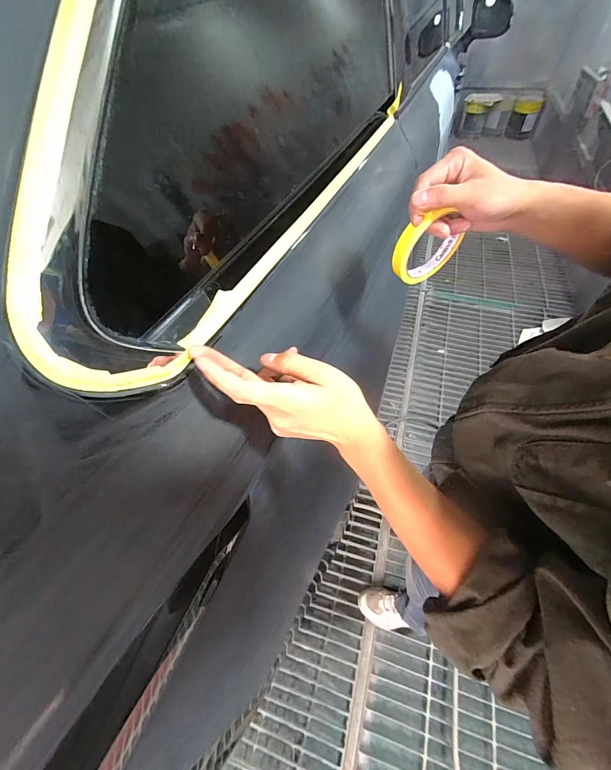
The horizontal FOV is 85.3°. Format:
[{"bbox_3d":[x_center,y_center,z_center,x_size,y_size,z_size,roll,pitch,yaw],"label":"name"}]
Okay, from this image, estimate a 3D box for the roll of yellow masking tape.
[{"bbox_3d":[0.143,-0.161,0.383,0.087,0.088,0.024,-28,55,-18],"label":"roll of yellow masking tape"}]

